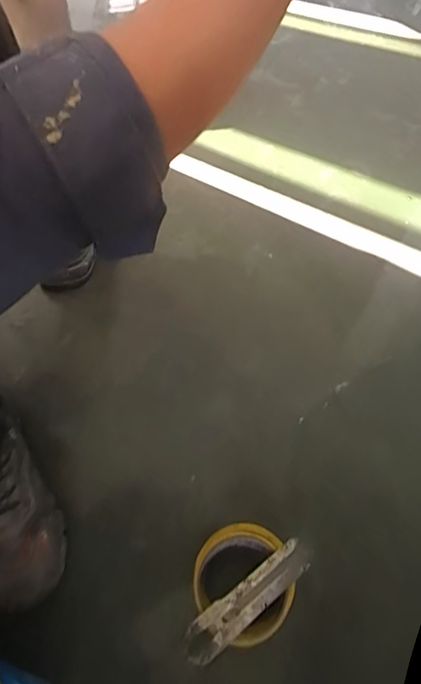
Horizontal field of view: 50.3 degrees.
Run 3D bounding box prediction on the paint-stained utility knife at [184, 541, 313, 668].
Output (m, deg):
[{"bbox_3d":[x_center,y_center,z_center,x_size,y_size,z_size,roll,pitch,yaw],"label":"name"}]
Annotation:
[{"bbox_3d":[0.035,0.224,0.393,0.132,0.013,0.029,-31,57,-22],"label":"paint-stained utility knife"}]

